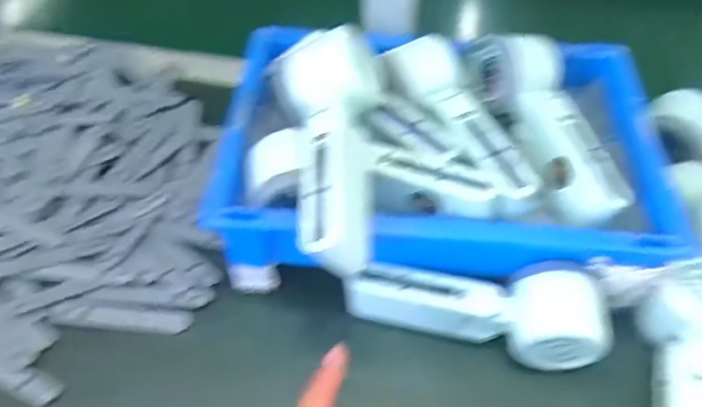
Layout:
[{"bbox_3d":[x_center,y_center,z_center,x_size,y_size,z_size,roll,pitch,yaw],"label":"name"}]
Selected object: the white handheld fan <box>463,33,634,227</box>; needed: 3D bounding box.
[{"bbox_3d":[0.147,-0.059,0.439,0.060,0.050,0.166,-18,66,-15],"label":"white handheld fan"}]

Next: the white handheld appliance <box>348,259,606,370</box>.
[{"bbox_3d":[0.081,0.074,0.404,0.165,0.046,0.062,1,49,1],"label":"white handheld appliance"}]

